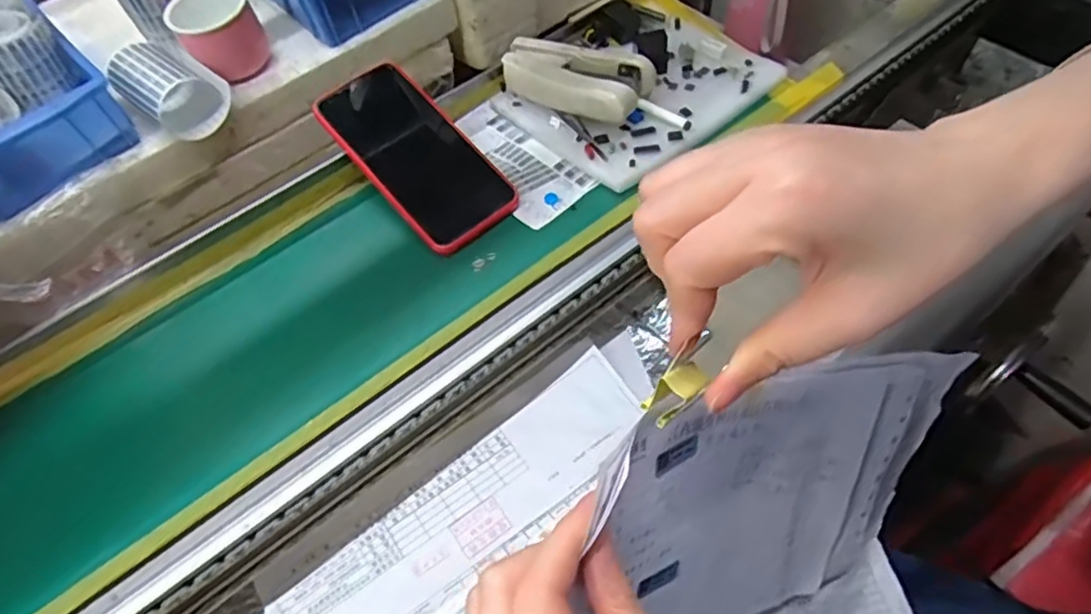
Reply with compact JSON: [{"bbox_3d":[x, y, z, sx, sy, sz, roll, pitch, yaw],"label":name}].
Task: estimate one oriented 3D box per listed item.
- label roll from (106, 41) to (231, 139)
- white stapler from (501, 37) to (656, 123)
[{"bbox_3d":[-0.291,-0.170,0.502,0.073,0.045,0.057,29,63,21],"label":"label roll"},{"bbox_3d":[0.021,-0.174,0.501,0.114,0.042,0.047,21,61,17],"label":"white stapler"}]

